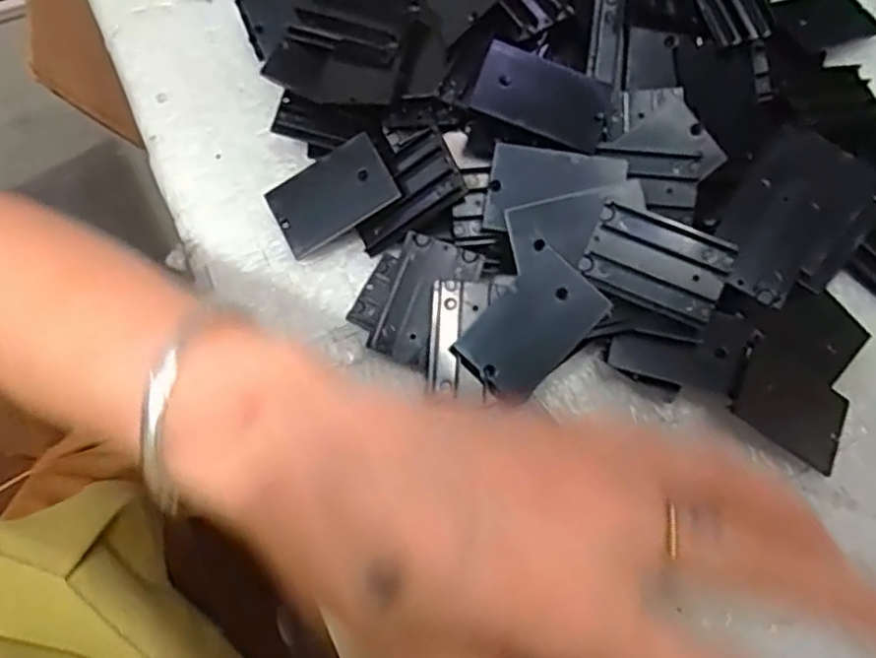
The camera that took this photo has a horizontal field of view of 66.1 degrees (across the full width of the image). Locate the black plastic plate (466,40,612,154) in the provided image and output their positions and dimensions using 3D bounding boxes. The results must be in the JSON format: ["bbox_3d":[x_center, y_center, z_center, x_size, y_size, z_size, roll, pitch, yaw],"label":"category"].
[{"bbox_3d":[0.044,-0.098,0.284,0.057,0.004,0.038,17,71,-10],"label":"black plastic plate"}]

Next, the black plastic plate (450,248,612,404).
[{"bbox_3d":[0.037,0.000,0.269,0.035,0.004,0.057,45,93,6],"label":"black plastic plate"}]

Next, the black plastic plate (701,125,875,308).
[{"bbox_3d":[0.144,-0.048,0.278,0.043,0.006,0.077,41,81,15],"label":"black plastic plate"}]

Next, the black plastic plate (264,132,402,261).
[{"bbox_3d":[-0.048,-0.059,0.302,0.055,0.004,0.035,-29,83,8],"label":"black plastic plate"}]

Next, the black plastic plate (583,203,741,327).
[{"bbox_3d":[0.088,-0.028,0.267,0.054,0.007,0.034,25,72,6],"label":"black plastic plate"}]

